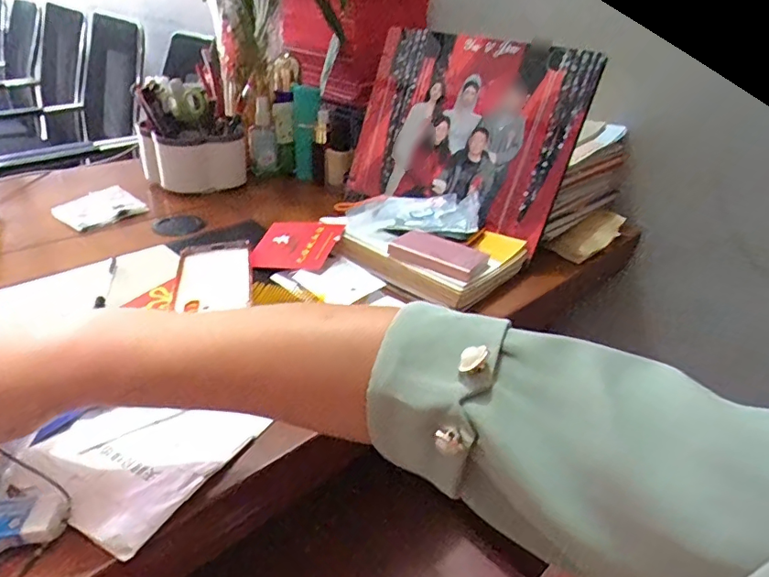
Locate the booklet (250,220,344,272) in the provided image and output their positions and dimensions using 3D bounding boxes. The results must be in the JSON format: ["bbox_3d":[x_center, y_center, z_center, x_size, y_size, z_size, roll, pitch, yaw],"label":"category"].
[{"bbox_3d":[-0.099,-0.051,0.578,0.097,0.006,0.079,5,47,24],"label":"booklet"}]

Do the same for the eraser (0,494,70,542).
[{"bbox_3d":[-0.206,0.129,0.284,0.051,0.010,0.023,-2,30,-10],"label":"eraser"}]

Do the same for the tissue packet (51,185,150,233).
[{"bbox_3d":[-0.369,-0.105,0.667,0.074,0.020,0.092,22,34,29],"label":"tissue packet"}]

